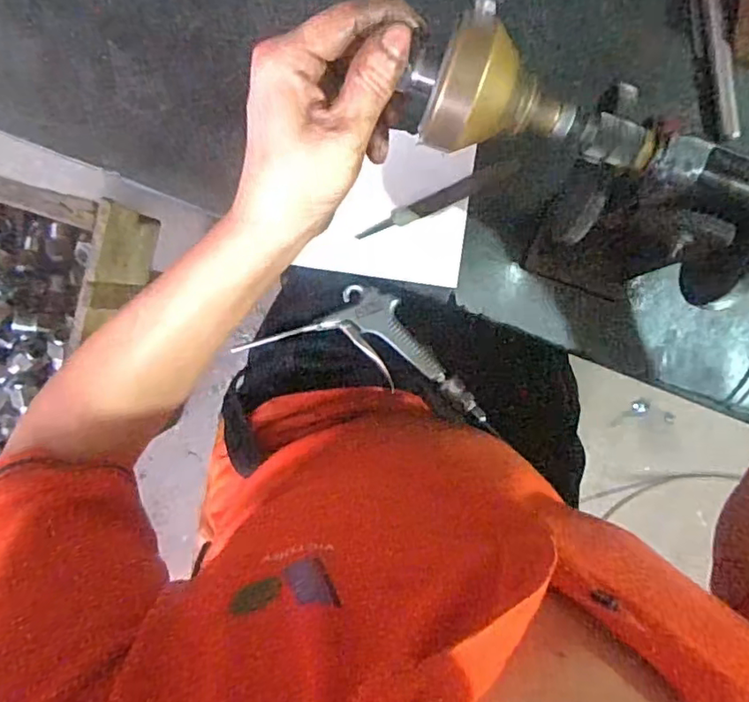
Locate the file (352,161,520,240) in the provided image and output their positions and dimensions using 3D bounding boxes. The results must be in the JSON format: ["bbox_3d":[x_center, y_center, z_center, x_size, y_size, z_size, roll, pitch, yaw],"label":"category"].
[{"bbox_3d":[0.048,-0.113,0.432,0.128,0.005,0.013,-25,95,-2],"label":"file"}]

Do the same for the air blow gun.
[{"bbox_3d":[0.000,-0.003,0.559,0.233,0.022,0.101,24,92,9],"label":"air blow gun"}]

